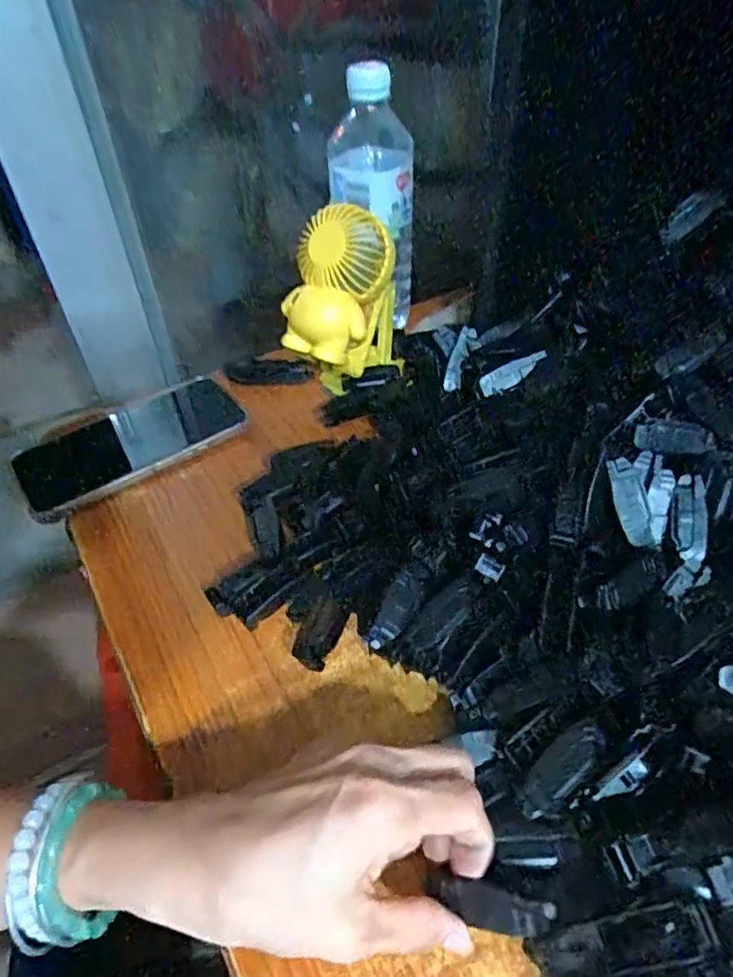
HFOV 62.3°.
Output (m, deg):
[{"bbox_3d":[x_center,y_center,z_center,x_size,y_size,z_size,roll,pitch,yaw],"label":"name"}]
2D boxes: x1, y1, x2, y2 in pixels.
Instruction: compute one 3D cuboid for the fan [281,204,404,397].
[{"bbox_3d":[-0.019,-0.136,0.455,0.090,0.132,0.073,-9,45,-6],"label":"fan"}]

